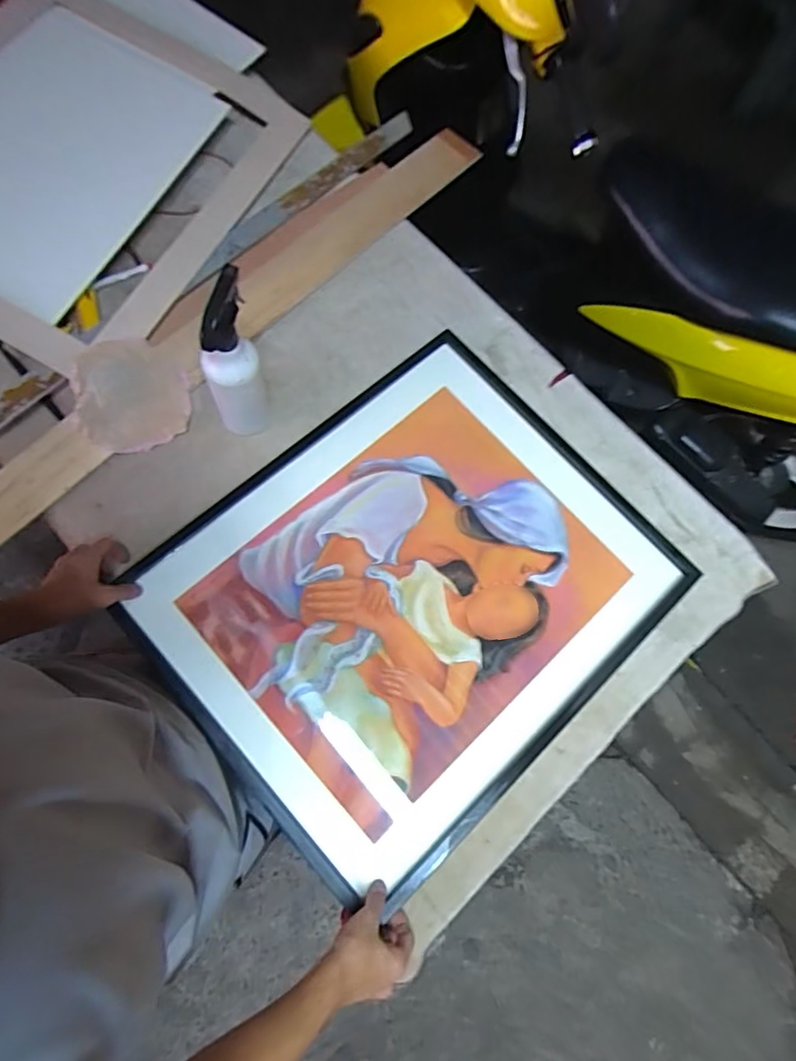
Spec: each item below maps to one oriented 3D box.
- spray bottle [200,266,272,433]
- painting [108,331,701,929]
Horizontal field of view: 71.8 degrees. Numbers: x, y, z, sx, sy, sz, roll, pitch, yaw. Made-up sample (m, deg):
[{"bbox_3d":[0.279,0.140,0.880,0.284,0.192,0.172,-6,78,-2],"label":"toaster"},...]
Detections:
[{"bbox_3d":[-0.200,-0.199,0.670,0.076,0.236,0.076,-23,78,-11],"label":"spray bottle"},{"bbox_3d":[0.027,0.073,0.737,0.615,0.039,0.508,-41,83,-14],"label":"painting"}]

